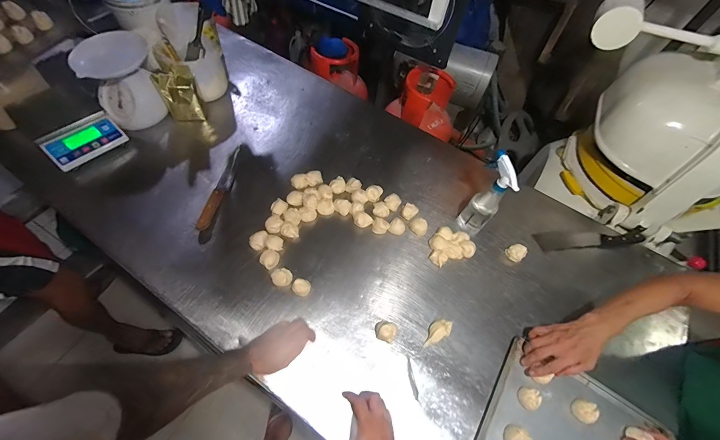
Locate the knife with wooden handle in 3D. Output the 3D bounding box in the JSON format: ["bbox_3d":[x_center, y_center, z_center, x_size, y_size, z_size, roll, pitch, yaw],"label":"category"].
[{"bbox_3d":[-0.385,-0.100,0.858,0.037,0.017,0.288,12,60,3],"label":"knife with wooden handle"}]

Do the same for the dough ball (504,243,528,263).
[{"bbox_3d":[0.414,0.087,0.807,0.035,0.041,0.044,-31,67,-19],"label":"dough ball"}]

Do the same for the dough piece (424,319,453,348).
[{"bbox_3d":[0.176,0.255,0.695,0.081,0.024,0.038,-26,65,-17],"label":"dough piece"}]

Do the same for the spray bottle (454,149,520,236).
[{"bbox_3d":[0.307,-0.049,0.747,0.077,0.241,0.067,36,65,16],"label":"spray bottle"}]

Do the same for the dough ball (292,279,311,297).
[{"bbox_3d":[-0.135,0.159,0.712,0.038,0.038,0.036,2,60,-3],"label":"dough ball"}]

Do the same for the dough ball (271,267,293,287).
[{"bbox_3d":[-0.184,0.136,0.721,0.049,0.036,0.044,-17,63,-13],"label":"dough ball"}]

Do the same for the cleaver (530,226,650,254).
[{"bbox_3d":[0.654,0.051,0.858,0.297,0.035,0.061,-1,61,-4],"label":"cleaver"}]

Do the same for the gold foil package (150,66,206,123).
[{"bbox_3d":[-0.537,-0.370,0.921,0.106,0.165,0.051,-16,63,-12],"label":"gold foil package"}]

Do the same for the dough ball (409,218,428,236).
[{"bbox_3d":[0.159,0.018,0.821,0.047,0.034,0.039,33,64,14],"label":"dough ball"}]

